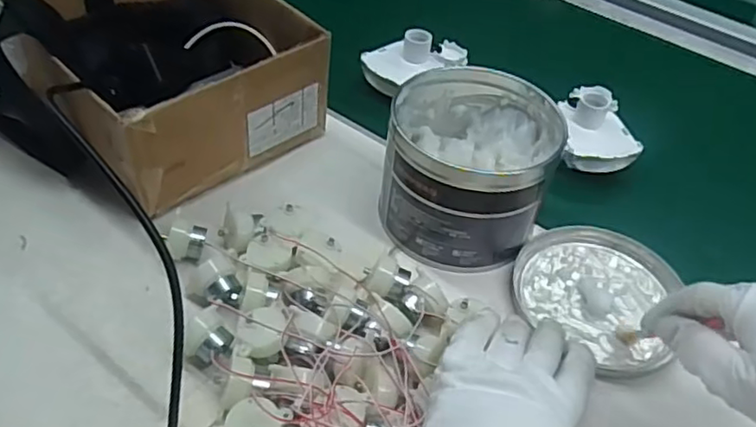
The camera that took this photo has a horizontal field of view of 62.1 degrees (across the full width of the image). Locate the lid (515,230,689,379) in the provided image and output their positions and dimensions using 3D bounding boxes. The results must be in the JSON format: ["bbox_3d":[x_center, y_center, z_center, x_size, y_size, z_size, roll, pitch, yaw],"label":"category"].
[{"bbox_3d":[0.162,0.059,0.474,0.114,0.015,0.125,3,45,-3],"label":"lid"}]

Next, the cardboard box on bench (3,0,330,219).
[{"bbox_3d":[-0.187,-0.118,0.542,0.207,0.116,0.211,37,53,27],"label":"cardboard box on bench"}]

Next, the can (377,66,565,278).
[{"bbox_3d":[0.070,-0.038,0.499,0.125,0.102,0.136,3,45,-3],"label":"can"}]

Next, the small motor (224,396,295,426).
[{"bbox_3d":[-0.071,0.127,0.368,0.030,0.029,0.034,28,49,21],"label":"small motor"}]

